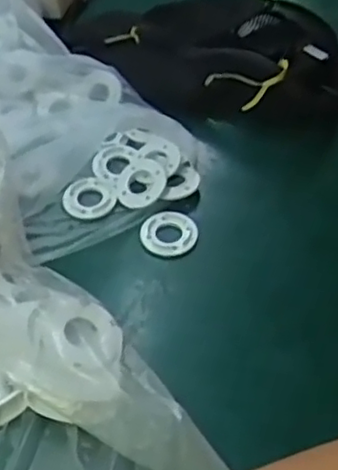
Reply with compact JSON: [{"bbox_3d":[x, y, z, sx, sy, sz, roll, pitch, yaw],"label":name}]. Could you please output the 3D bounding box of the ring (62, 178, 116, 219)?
[{"bbox_3d":[-0.066,-0.030,0.540,0.042,0.006,0.042,-1,48,1],"label":"ring"}]

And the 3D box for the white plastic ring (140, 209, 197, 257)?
[{"bbox_3d":[0.001,-0.002,0.516,0.044,0.007,0.042,-1,48,1],"label":"white plastic ring"}]

